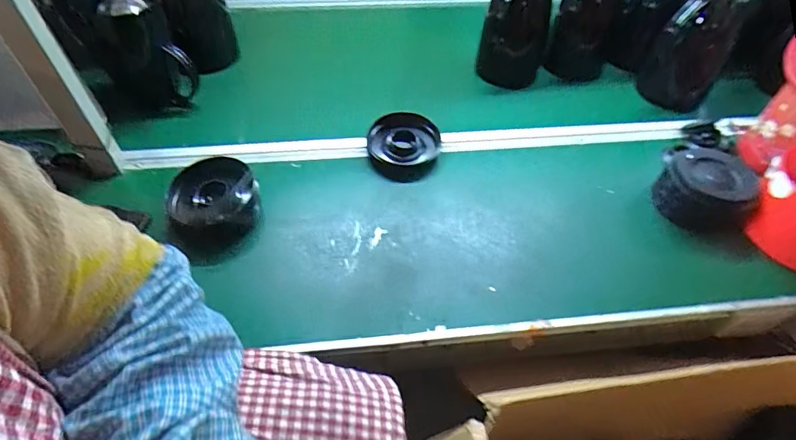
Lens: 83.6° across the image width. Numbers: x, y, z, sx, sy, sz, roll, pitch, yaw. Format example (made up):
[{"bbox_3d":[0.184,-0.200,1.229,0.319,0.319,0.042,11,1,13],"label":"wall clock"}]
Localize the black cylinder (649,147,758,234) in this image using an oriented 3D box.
[{"bbox_3d":[0.469,-0.050,0.684,0.121,0.069,0.124,24,53,17],"label":"black cylinder"}]

